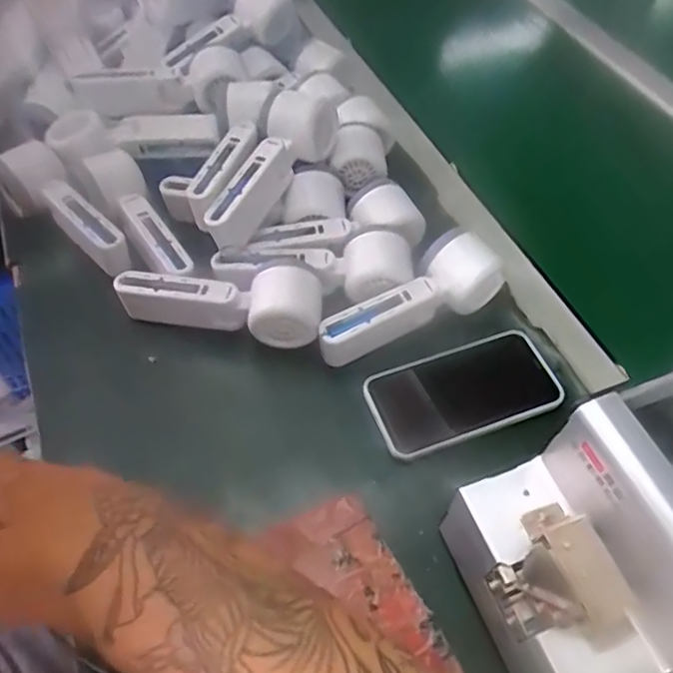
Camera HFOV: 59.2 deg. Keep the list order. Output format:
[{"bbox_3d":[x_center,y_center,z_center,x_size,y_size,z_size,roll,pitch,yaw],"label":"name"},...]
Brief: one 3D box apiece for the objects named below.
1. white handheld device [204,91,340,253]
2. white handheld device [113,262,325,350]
[{"bbox_3d":[-0.061,-0.145,0.509,0.051,0.053,0.160,29,74,17],"label":"white handheld device"},{"bbox_3d":[-0.095,-0.027,0.480,0.163,0.043,0.056,1,54,-3],"label":"white handheld device"}]

